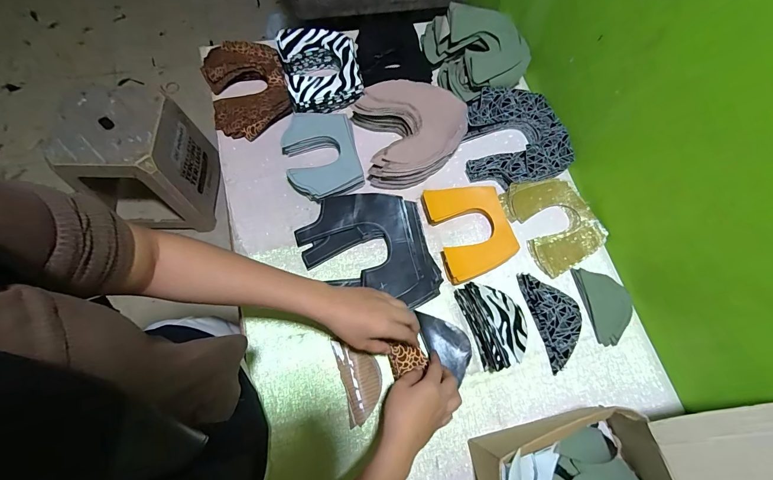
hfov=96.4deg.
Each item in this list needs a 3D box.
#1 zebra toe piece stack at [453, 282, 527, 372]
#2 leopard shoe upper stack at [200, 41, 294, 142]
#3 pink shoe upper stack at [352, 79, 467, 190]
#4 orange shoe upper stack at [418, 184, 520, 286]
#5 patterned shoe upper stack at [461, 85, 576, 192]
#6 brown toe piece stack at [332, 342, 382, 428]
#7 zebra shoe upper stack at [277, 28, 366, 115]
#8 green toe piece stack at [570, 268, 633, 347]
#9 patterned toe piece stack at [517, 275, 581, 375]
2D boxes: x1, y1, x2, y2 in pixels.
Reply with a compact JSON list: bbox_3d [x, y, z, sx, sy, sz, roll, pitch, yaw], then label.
[{"bbox_3d":[0.156,0.118,0.497,0.061,0.071,0.120,-18,72,-10],"label":"zebra toe piece stack"},{"bbox_3d":[-0.252,-0.275,0.626,0.137,0.039,0.184,-16,73,-11],"label":"leopard shoe upper stack"},{"bbox_3d":[0.046,-0.191,0.605,0.182,0.059,0.180,-11,72,-9],"label":"pink shoe upper stack"},{"bbox_3d":[0.138,-0.019,0.566,0.126,0.034,0.154,-15,73,-10],"label":"orange shoe upper stack"},{"bbox_3d":[0.229,-0.188,0.627,0.186,0.043,0.182,-12,72,-9],"label":"patterned shoe upper stack"},{"bbox_3d":[-0.036,0.196,0.488,0.056,0.009,0.111,-13,72,-10],"label":"brown toe piece stack"},{"bbox_3d":[-0.116,-0.307,0.633,0.138,0.058,0.150,-12,72,-8],"label":"zebra shoe upper stack"},{"bbox_3d":[0.351,0.100,0.549,0.071,0.007,0.119,-10,72,-9],"label":"green toe piece stack"},{"bbox_3d":[0.265,0.119,0.539,0.072,0.012,0.148,-13,72,-10],"label":"patterned toe piece stack"}]

